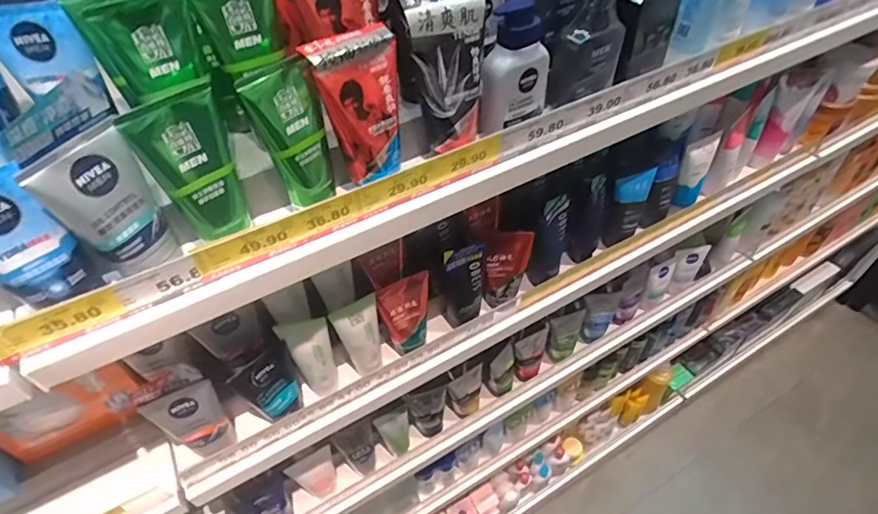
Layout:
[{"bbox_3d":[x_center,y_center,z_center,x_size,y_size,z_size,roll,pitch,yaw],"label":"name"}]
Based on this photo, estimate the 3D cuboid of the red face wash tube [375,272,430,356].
[{"bbox_3d":[-0.039,0.075,0.658,0.068,0.113,0.034,-19,50,-13],"label":"red face wash tube"}]

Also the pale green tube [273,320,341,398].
[{"bbox_3d":[-0.151,0.129,0.628,0.052,0.134,0.038,-24,52,-18],"label":"pale green tube"}]

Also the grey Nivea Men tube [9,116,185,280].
[{"bbox_3d":[-0.247,-0.034,0.381,0.033,0.119,0.066,13,49,32],"label":"grey Nivea Men tube"}]

